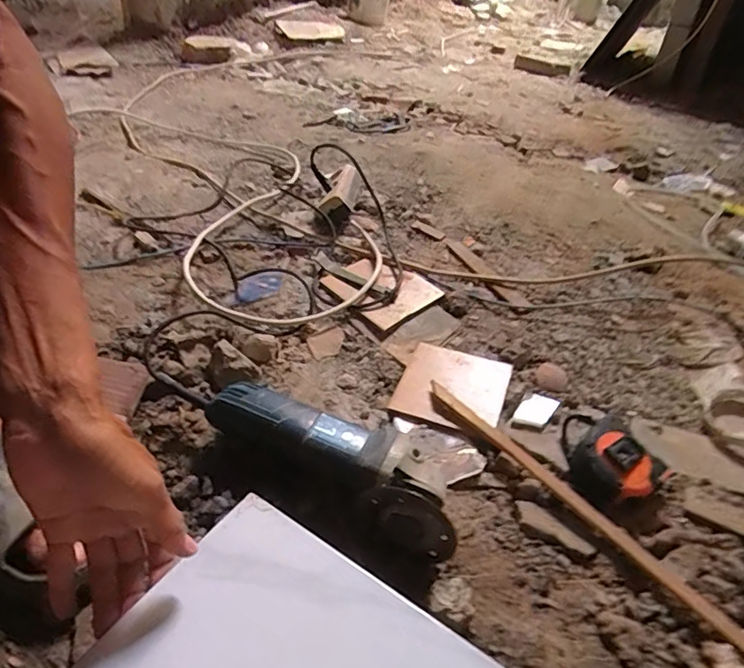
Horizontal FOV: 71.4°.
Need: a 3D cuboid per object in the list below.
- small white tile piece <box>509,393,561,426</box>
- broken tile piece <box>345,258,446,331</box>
[{"bbox_3d":[0.202,0.094,0.640,0.038,0.006,0.059,31,47,25],"label":"small white tile piece"},{"bbox_3d":[0.012,-0.076,0.792,0.125,0.008,0.151,-30,53,-34],"label":"broken tile piece"}]

